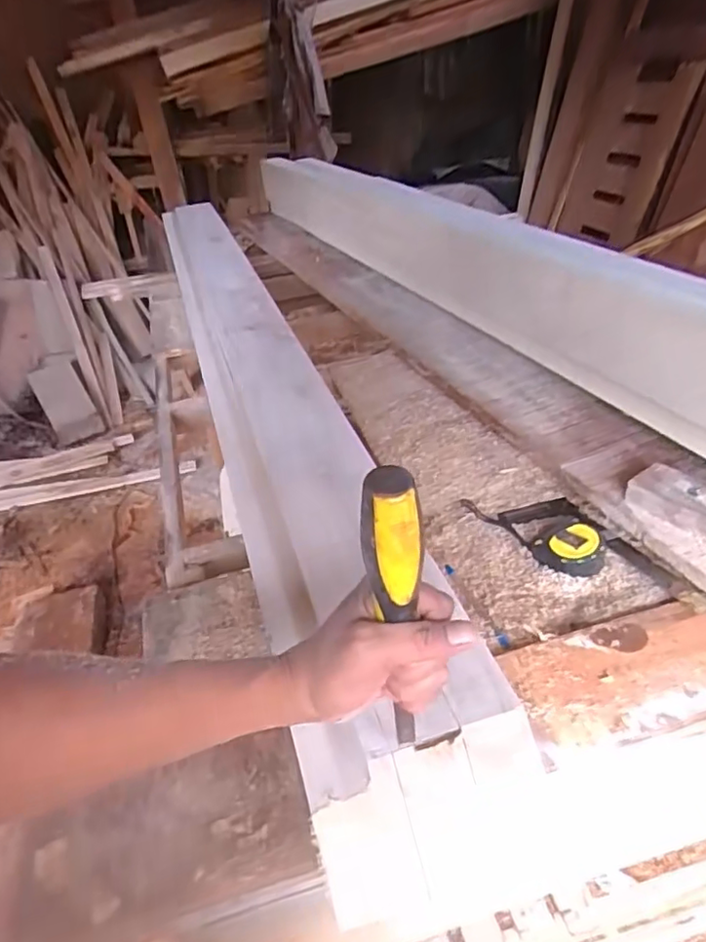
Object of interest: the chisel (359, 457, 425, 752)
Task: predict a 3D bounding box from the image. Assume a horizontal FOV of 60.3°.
[{"bbox_3d":[0.026,0.095,0.358,0.030,0.230,0.022,2,39,10],"label":"chisel"}]

